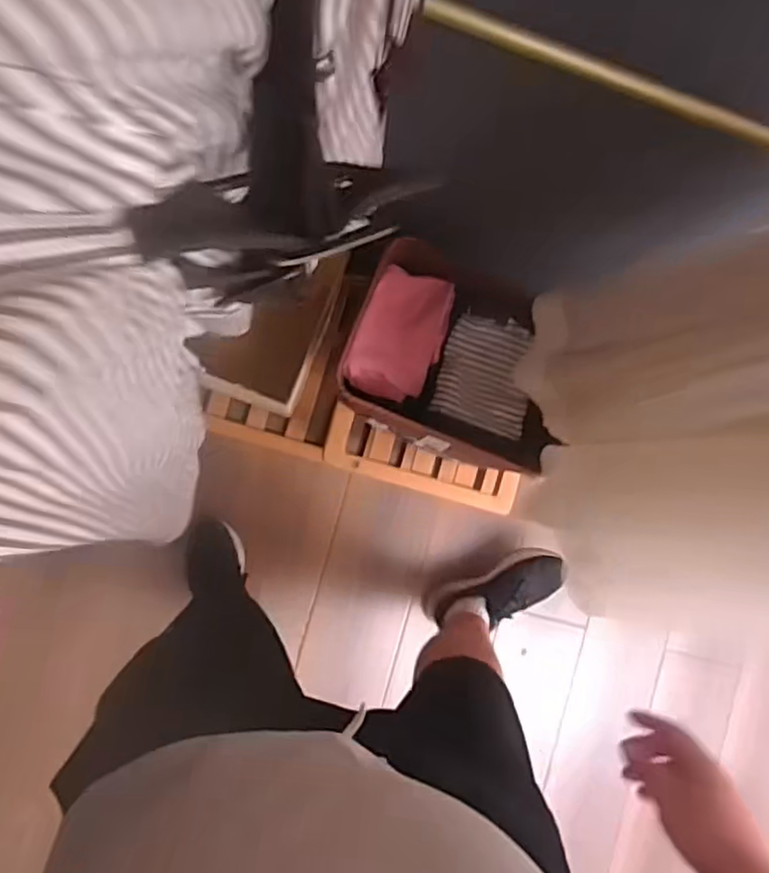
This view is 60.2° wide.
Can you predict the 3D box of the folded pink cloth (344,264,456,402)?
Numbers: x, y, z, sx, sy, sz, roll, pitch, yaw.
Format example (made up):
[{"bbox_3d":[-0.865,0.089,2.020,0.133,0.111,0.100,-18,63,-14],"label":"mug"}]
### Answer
[{"bbox_3d":[0.026,-0.175,1.144,0.151,0.060,0.231,22,86,-9],"label":"folded pink cloth"}]

